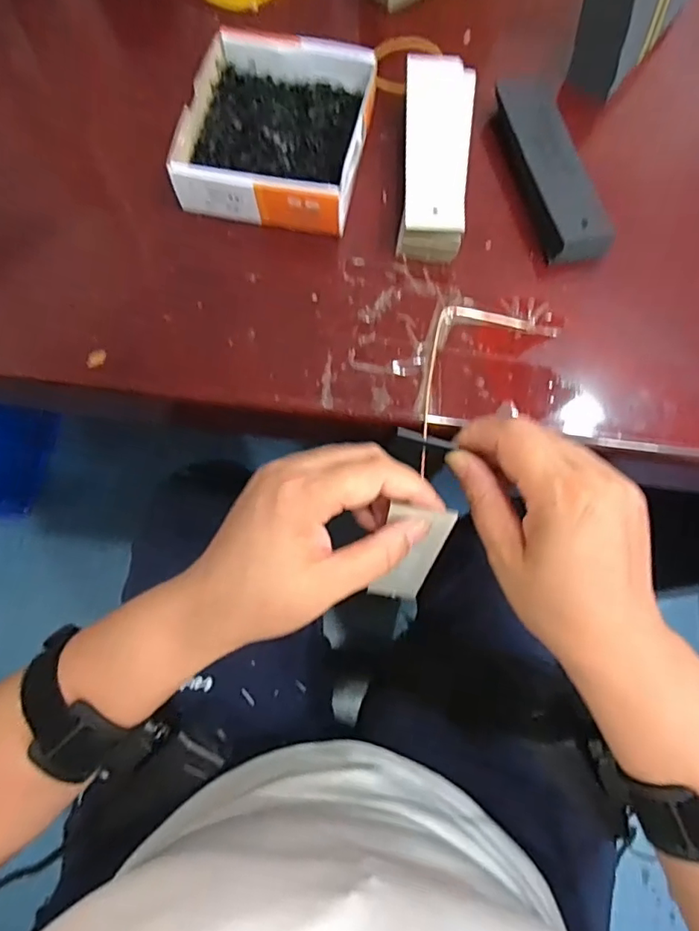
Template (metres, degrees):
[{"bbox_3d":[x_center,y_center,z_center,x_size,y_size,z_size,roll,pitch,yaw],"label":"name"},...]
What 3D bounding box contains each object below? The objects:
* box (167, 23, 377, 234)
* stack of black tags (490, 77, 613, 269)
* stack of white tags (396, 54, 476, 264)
[{"bbox_3d":[-0.042,-0.199,0.323,0.103,0.028,0.117,11,72,2],"label":"box"},{"bbox_3d":[0.118,-0.178,0.327,0.037,0.019,0.127,-11,73,-5],"label":"stack of black tags"},{"bbox_3d":[0.051,-0.184,0.324,0.040,0.025,0.132,6,72,0],"label":"stack of white tags"}]

